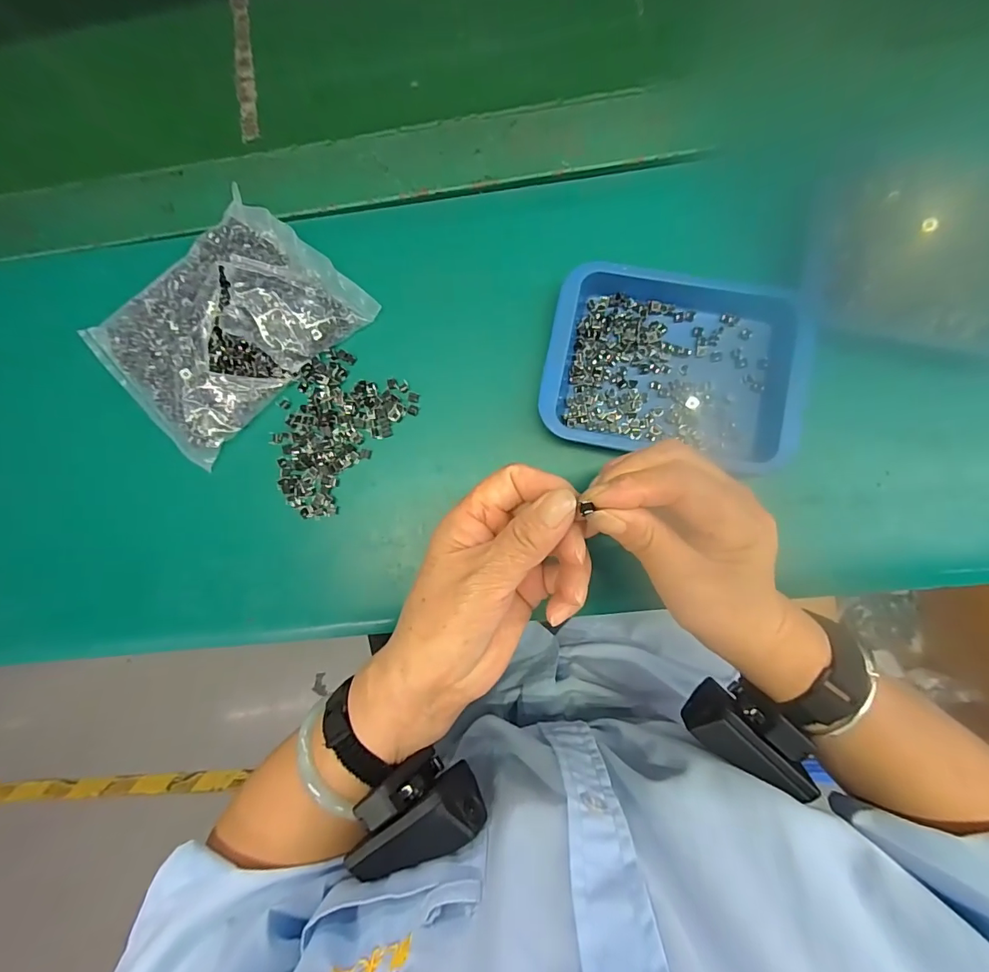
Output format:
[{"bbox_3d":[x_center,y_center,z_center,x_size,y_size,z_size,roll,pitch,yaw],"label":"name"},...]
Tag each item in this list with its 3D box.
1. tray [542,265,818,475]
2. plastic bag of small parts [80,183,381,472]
[{"bbox_3d":[0.119,-0.078,0.300,0.166,0.025,0.121,8,85,5],"label":"tray"},{"bbox_3d":[-0.187,-0.113,0.316,0.164,0.033,0.118,-43,83,1],"label":"plastic bag of small parts"}]

